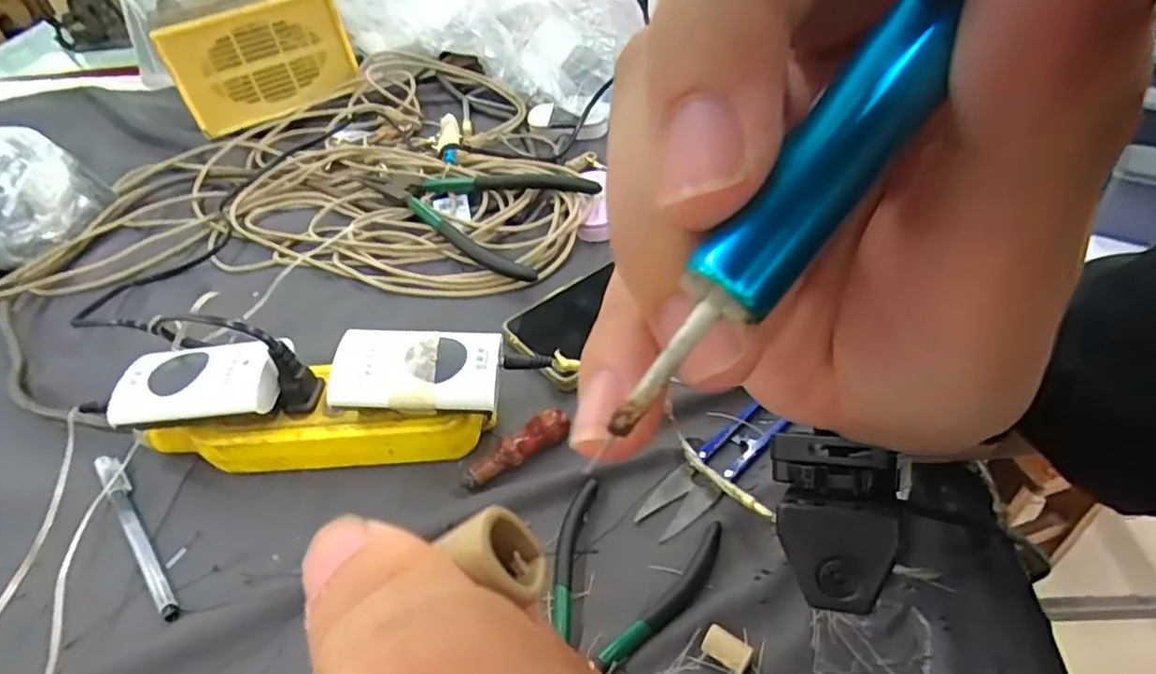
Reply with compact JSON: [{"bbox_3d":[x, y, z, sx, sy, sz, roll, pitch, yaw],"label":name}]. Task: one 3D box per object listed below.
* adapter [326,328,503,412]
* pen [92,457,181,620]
[{"bbox_3d":[-0.090,0.017,0.363,0.089,0.021,0.052,-3,44,4],"label":"adapter"},{"bbox_3d":[-0.252,0.109,0.364,0.013,0.010,0.142,-35,52,-25],"label":"pen"}]

